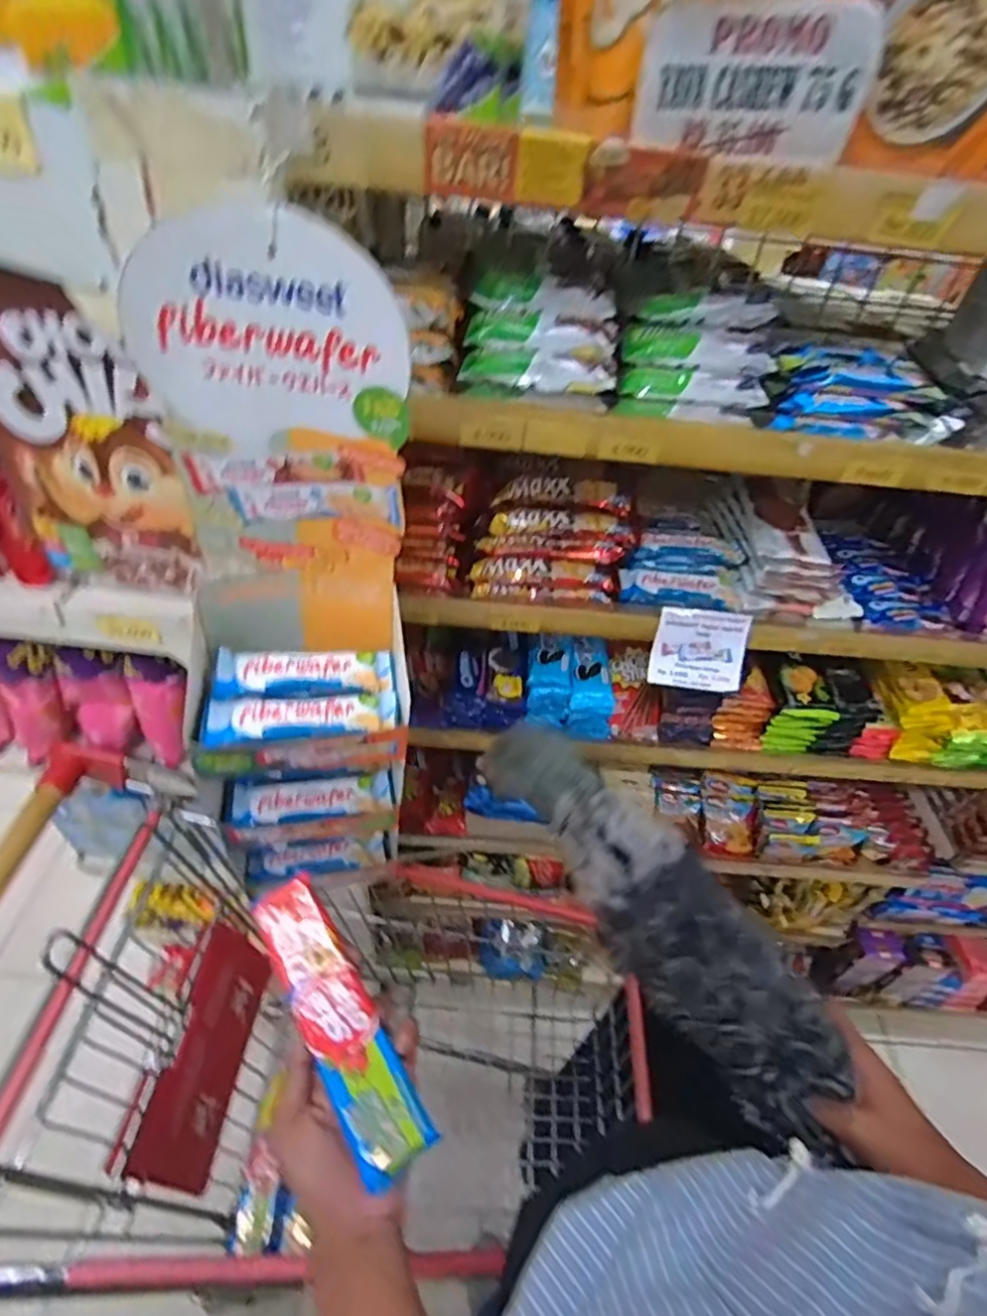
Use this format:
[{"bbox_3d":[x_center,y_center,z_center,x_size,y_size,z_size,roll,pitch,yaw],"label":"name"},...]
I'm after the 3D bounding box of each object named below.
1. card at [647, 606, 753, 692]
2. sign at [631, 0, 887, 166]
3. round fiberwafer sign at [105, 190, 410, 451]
[{"bbox_3d":[0.219,-0.009,0.652,0.097,0.085,0.005,7,13,-2],"label":"card"},{"bbox_3d":[0.148,-0.329,0.351,0.124,0.070,0.008,5,58,0],"label":"sign"},{"bbox_3d":[-0.132,-0.185,0.356,0.163,0.126,0.011,-3,42,6],"label":"round fiberwafer sign"}]

